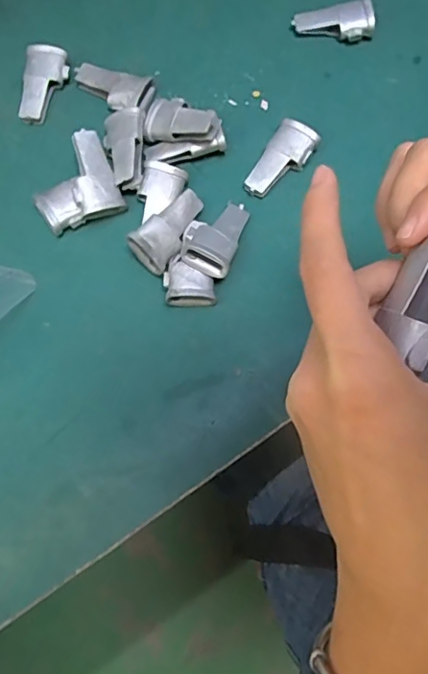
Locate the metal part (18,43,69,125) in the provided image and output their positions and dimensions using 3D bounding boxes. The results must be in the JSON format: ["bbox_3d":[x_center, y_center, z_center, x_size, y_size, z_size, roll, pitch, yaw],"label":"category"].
[{"bbox_3d":[-0.140,-0.207,0.440,0.034,0.021,0.062,4,74,3],"label":"metal part"}]

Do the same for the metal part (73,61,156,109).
[{"bbox_3d":[-0.083,-0.206,0.439,0.066,0.021,0.038,24,76,8],"label":"metal part"}]

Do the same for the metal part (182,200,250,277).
[{"bbox_3d":[0.001,-0.076,0.392,0.038,0.016,0.063,23,55,1],"label":"metal part"}]

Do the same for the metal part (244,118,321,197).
[{"bbox_3d":[0.052,-0.134,0.413,0.032,0.022,0.063,31,77,10],"label":"metal part"}]

